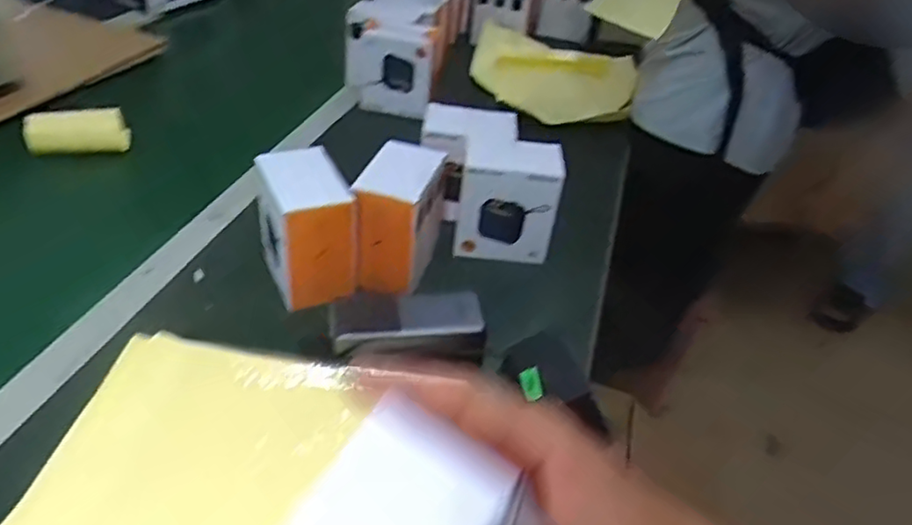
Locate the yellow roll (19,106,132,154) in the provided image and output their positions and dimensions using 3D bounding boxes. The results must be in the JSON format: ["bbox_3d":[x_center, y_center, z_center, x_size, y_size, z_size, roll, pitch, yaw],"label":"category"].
[{"bbox_3d":[-0.446,-0.157,0.775,0.106,0.041,0.032,-9,42,-18],"label":"yellow roll"}]

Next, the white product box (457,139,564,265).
[{"bbox_3d":[0.056,-0.064,0.704,0.097,0.117,0.069,8,40,1],"label":"white product box"}]

